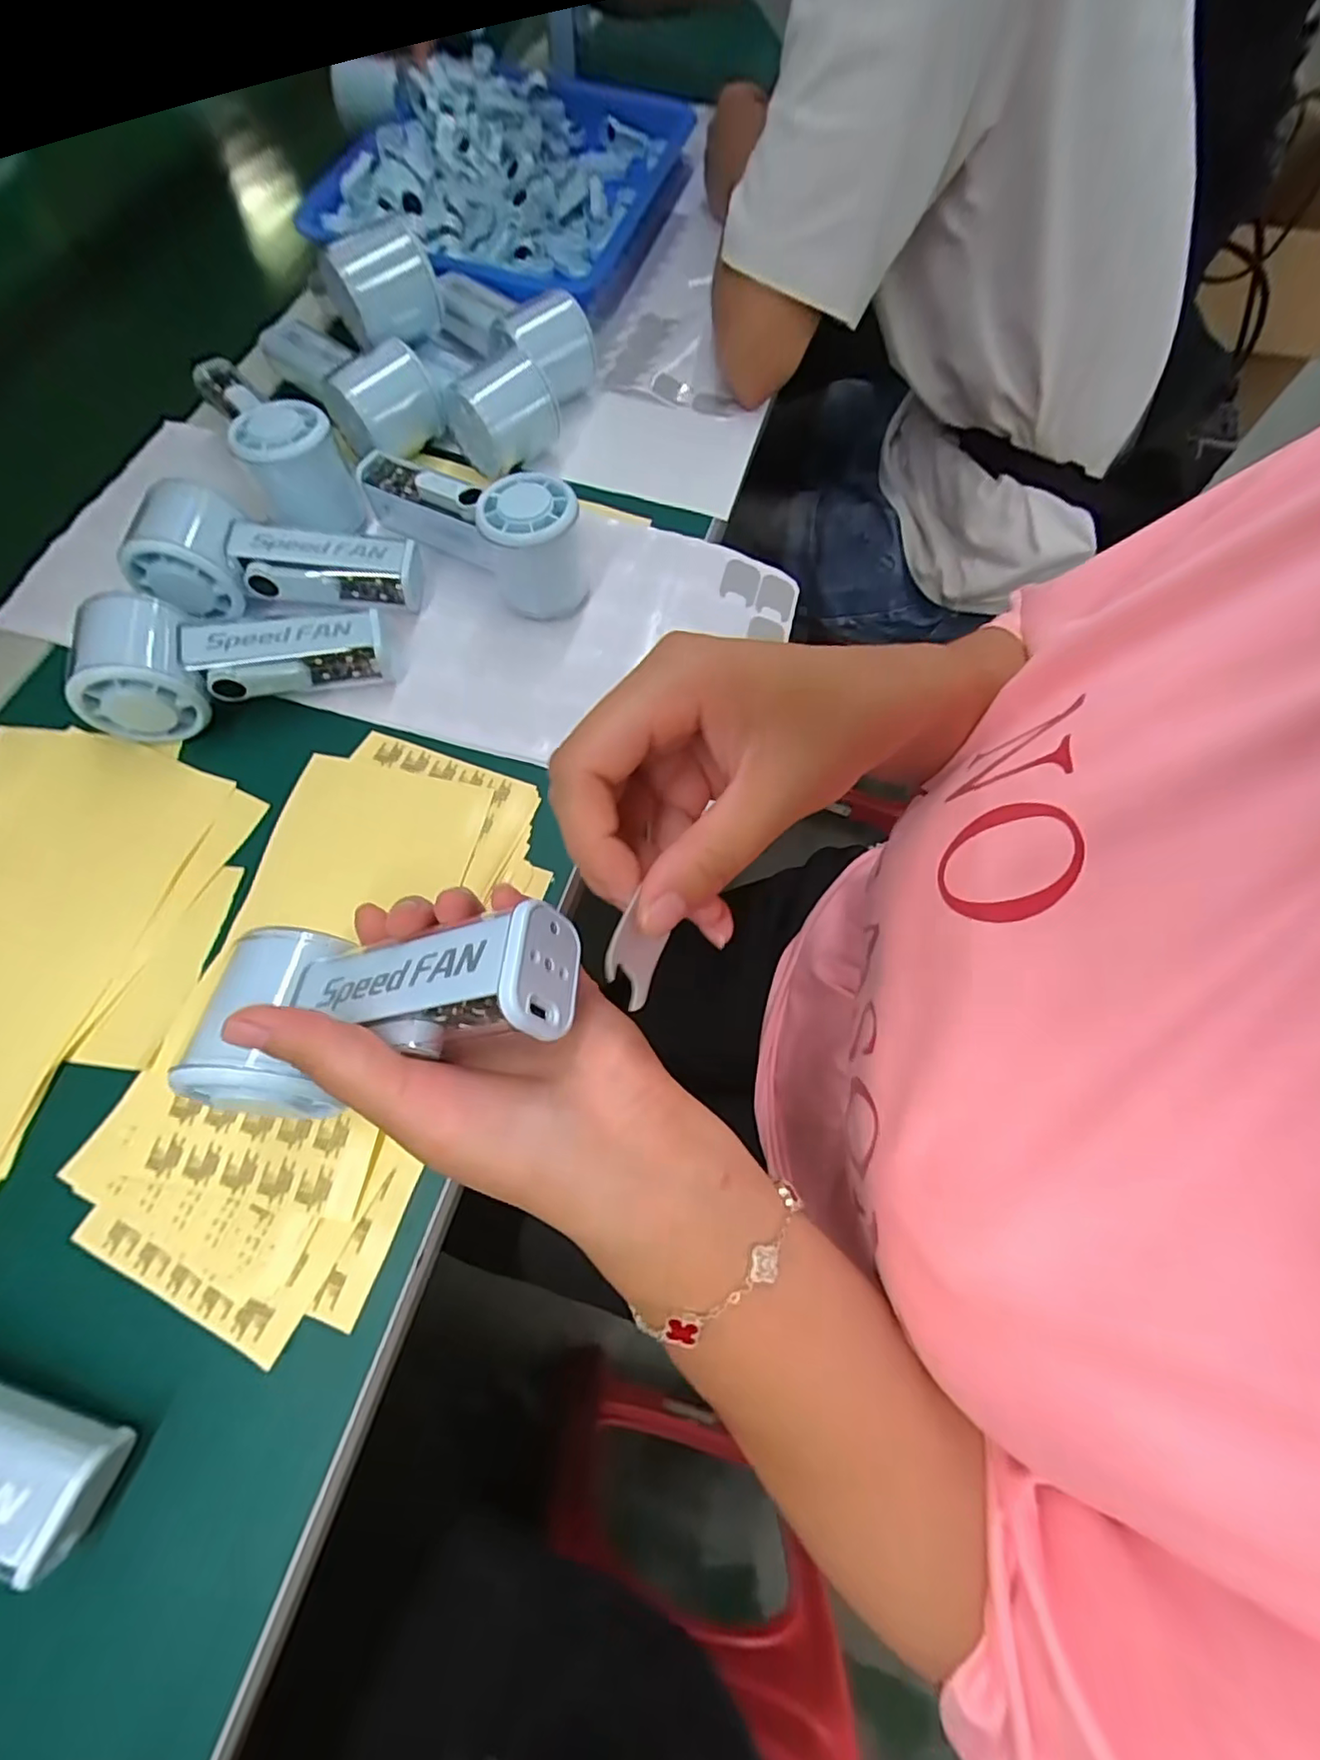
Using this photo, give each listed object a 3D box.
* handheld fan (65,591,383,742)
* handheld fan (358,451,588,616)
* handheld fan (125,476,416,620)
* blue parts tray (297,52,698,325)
[{"bbox_3d":[-0.236,-0.128,0.340,0.152,0.058,0.059,-21,71,-10],"label":"handheld fan"},{"bbox_3d":[-0.110,-0.227,0.380,0.154,0.060,0.063,36,72,11],"label":"handheld fan"},{"bbox_3d":[-0.227,-0.196,0.365,0.153,0.058,0.063,-9,70,-6],"label":"handheld fan"},{"bbox_3d":[-0.134,-0.643,0.560,0.268,0.039,0.367,18,69,4],"label":"blue parts tray"}]

